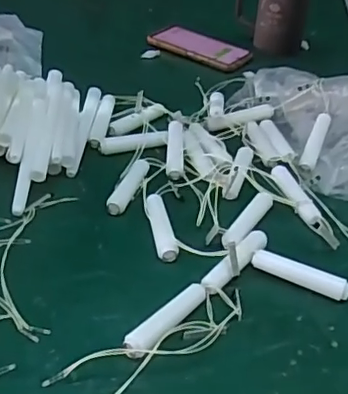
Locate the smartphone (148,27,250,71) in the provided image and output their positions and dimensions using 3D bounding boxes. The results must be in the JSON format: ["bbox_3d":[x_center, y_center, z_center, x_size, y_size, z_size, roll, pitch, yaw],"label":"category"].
[{"bbox_3d":[0.040,-0.247,0.931,0.170,0.018,0.076,26,41,27],"label":"smartphone"}]

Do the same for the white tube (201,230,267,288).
[{"bbox_3d":[0.060,0.057,0.522,0.020,0.016,0.090,28,42,29],"label":"white tube"}]

